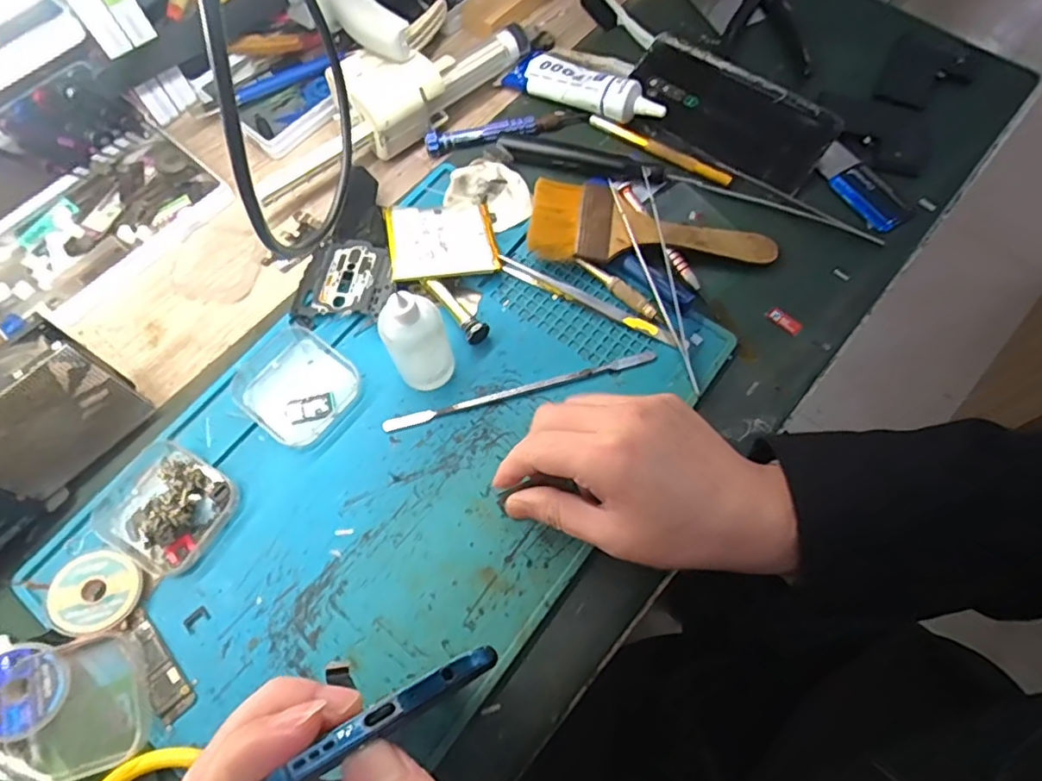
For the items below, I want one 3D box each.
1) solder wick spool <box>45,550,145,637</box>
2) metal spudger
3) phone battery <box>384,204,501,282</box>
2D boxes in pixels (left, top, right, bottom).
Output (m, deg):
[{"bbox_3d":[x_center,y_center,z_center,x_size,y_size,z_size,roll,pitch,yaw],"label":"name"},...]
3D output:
[{"bbox_3d":[-0.230,0.109,0.332,0.044,0.013,0.042,0,68,0],"label":"solder wick spool"},{"bbox_3d":[0.000,-0.001,0.380,0.172,0.008,0.008,-14,69,-5],"label":"metal spudger"},{"bbox_3d":[-0.053,-0.102,0.411,0.070,0.008,0.060,-7,67,-11],"label":"phone battery"}]

